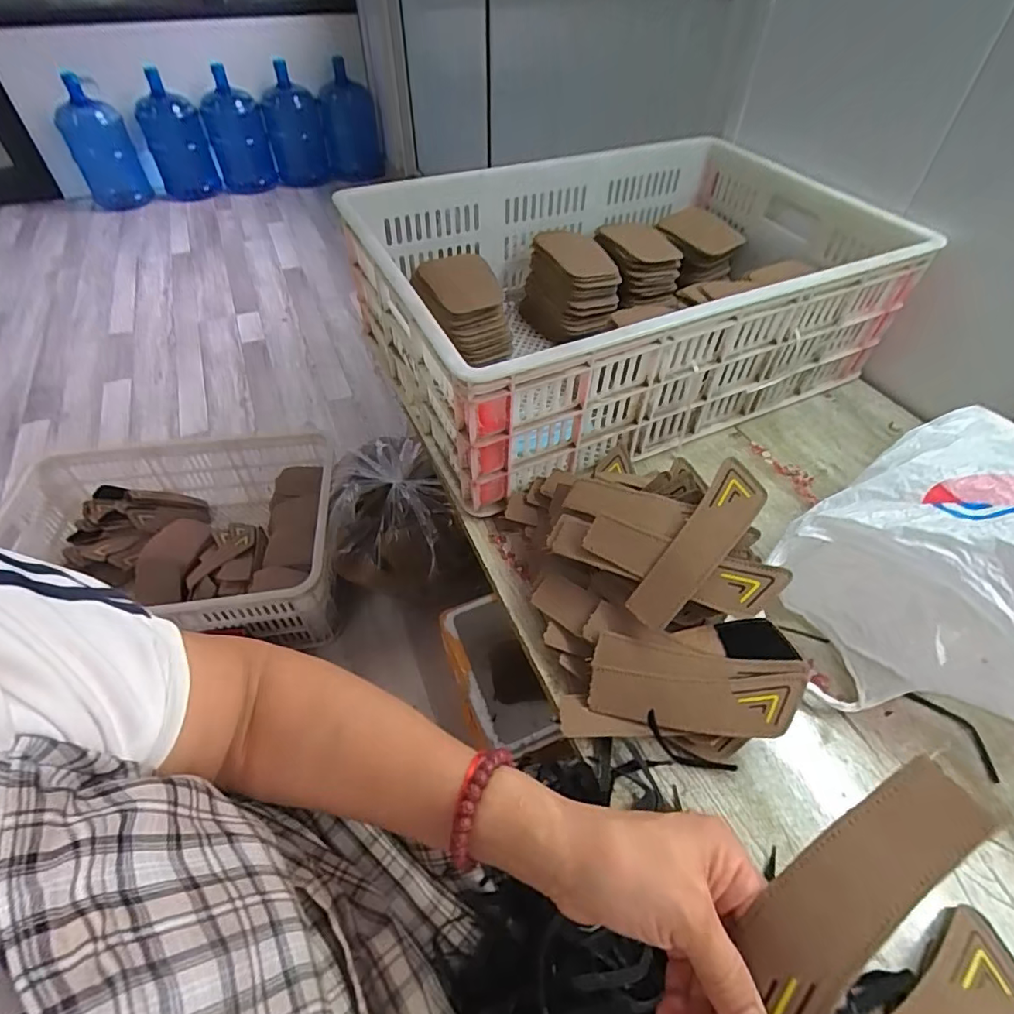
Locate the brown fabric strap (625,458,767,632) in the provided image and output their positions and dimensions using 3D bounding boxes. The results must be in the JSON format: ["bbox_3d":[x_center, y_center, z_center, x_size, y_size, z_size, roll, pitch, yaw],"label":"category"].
[{"bbox_3d":[0.153,0.029,0.420,0.042,0.015,0.150,35,81,26],"label":"brown fabric strap"}]

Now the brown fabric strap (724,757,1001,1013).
[{"bbox_3d":[0.142,0.173,0.230,0.147,0.011,0.040,-44,49,-5],"label":"brown fabric strap"}]

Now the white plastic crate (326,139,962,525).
[{"bbox_3d":[0.139,-0.289,0.686,0.607,0.196,0.420,-21,52,-18],"label":"white plastic crate"}]

